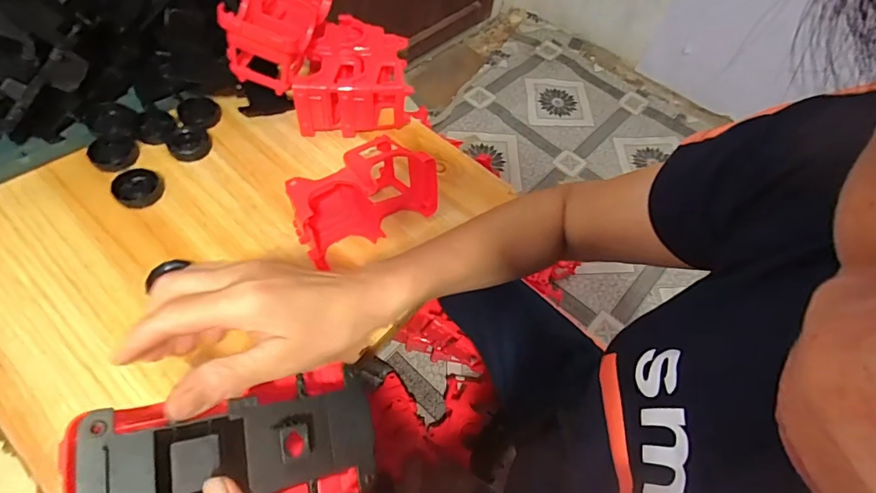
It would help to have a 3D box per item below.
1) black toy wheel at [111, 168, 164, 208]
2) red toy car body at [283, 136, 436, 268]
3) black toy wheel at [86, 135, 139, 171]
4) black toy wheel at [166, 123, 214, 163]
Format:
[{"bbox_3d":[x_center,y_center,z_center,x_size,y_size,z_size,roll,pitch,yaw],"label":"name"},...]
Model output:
[{"bbox_3d":[-0.326,-0.064,0.503,0.047,0.015,0.042,-33,64,-27],"label":"black toy wheel"},{"bbox_3d":[-0.083,-0.058,0.492,0.153,0.079,0.083,-28,62,-24],"label":"red toy car body"},{"bbox_3d":[-0.368,-0.107,0.526,0.049,0.016,0.049,3,54,-5],"label":"black toy wheel"},{"bbox_3d":[-0.296,-0.126,0.549,0.047,0.014,0.053,-20,59,-20],"label":"black toy wheel"}]

